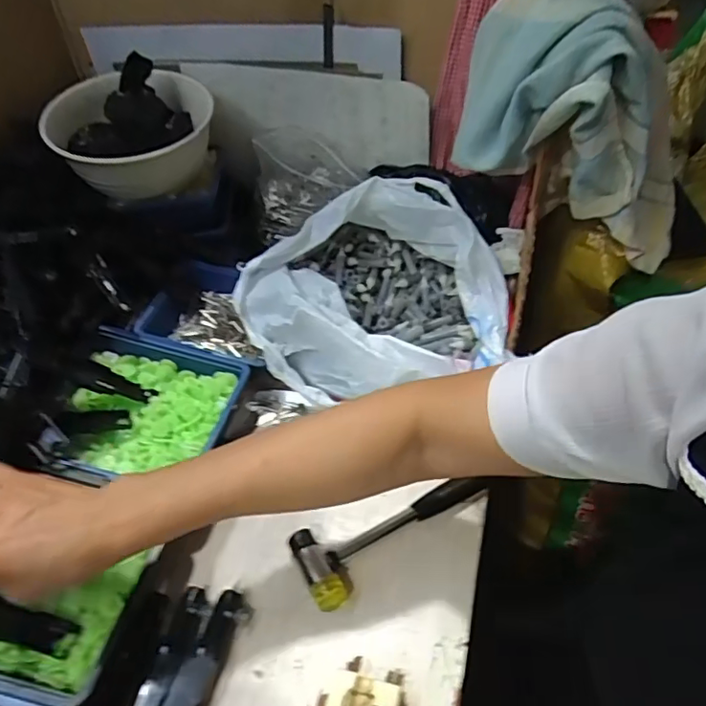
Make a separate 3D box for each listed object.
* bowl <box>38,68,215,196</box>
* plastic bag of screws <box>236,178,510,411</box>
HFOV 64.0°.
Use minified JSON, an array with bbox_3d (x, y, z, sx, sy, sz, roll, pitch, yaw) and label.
[{"bbox_3d":[-0.230,-0.221,0.598,0.155,0.083,0.155,-1,47,2],"label":"bowl"},{"bbox_3d":[0.016,-0.068,0.557,0.250,0.118,0.225,-1,47,2],"label":"plastic bag of screws"}]

